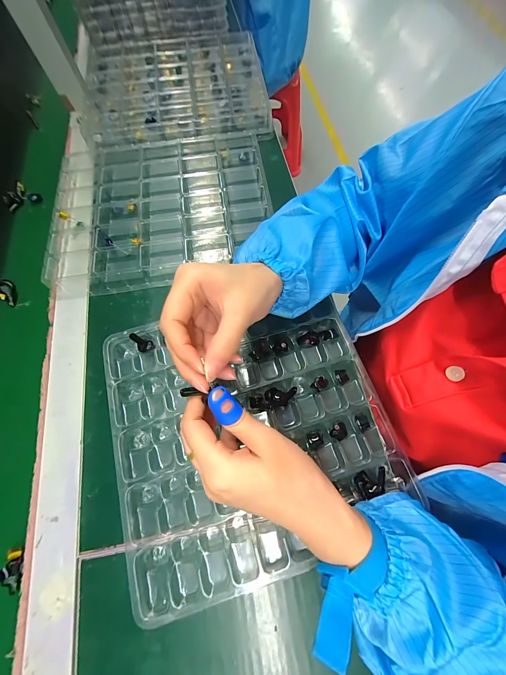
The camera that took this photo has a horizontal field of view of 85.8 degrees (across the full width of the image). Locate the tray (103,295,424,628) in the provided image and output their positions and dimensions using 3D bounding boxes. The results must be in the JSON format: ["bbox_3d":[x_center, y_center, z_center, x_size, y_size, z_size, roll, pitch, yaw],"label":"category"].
[{"bbox_3d":[-0.002,0.086,0.270,0.255,0.030,0.236,-13,69,-5],"label":"tray"}]

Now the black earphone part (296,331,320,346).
[{"bbox_3d":[0.060,0.002,0.295,0.023,0.010,0.014,0,69,0],"label":"black earphone part"}]

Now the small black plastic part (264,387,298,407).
[{"bbox_3d":[0.029,0.060,0.271,0.033,0.012,0.020,-4,69,-2],"label":"small black plastic part"}]

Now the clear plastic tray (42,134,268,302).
[{"bbox_3d":[-0.127,-0.192,0.392,0.302,0.034,0.256,-12,69,-5],"label":"clear plastic tray"}]

